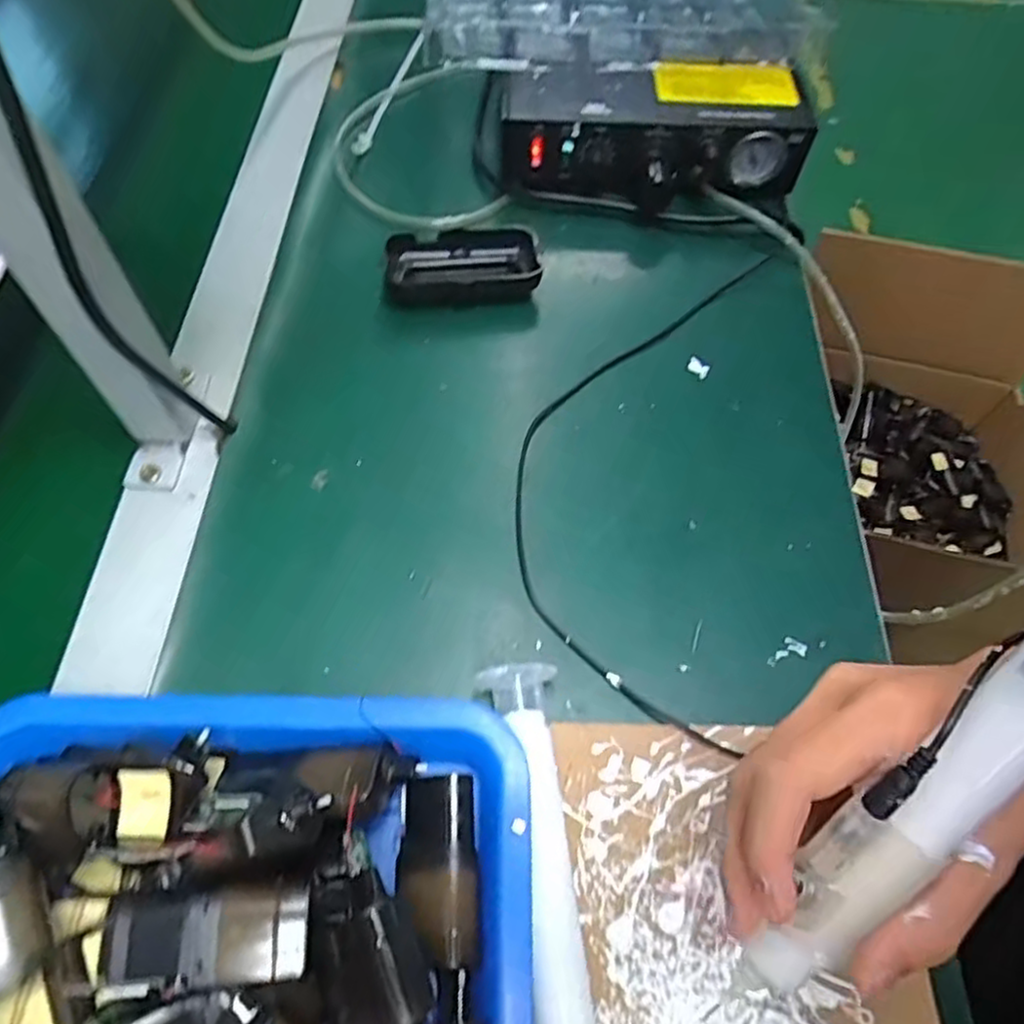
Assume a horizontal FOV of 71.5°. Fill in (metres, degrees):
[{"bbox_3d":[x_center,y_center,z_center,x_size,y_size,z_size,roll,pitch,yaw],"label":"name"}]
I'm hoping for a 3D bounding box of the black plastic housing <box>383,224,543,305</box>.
[{"bbox_3d":[-0.037,-0.180,0.515,0.107,0.024,0.059,-5,61,-5],"label":"black plastic housing"}]

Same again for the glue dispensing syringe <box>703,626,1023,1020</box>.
[{"bbox_3d":[0.123,0.089,0.213,0.028,0.029,0.174,38,108,17],"label":"glue dispensing syringe"}]

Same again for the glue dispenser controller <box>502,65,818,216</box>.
[{"bbox_3d":[0.107,-0.284,0.547,0.234,0.067,0.099,-1,61,-3],"label":"glue dispenser controller"}]

